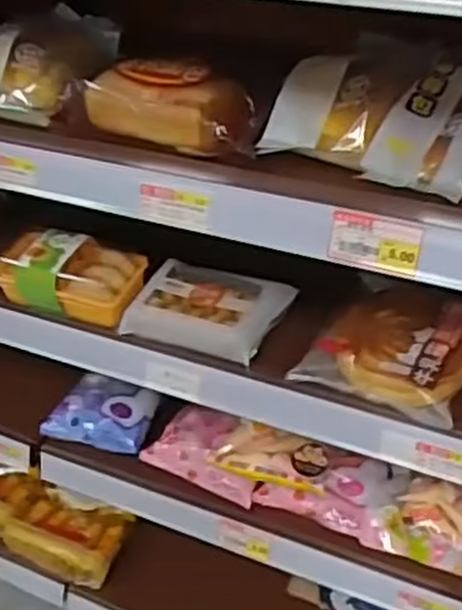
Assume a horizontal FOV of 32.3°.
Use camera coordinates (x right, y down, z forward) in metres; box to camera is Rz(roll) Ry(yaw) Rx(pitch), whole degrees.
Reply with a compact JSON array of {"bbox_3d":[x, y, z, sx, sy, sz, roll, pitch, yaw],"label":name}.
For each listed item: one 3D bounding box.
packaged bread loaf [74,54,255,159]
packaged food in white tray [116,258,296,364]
[{"bbox_3d":[-0.046,-0.168,0.657,0.156,0.052,0.059,18,48,24],"label":"packaged bread loaf"},{"bbox_3d":[-0.022,-0.004,0.819,0.144,0.030,0.113,16,47,22],"label":"packaged food in white tray"}]

